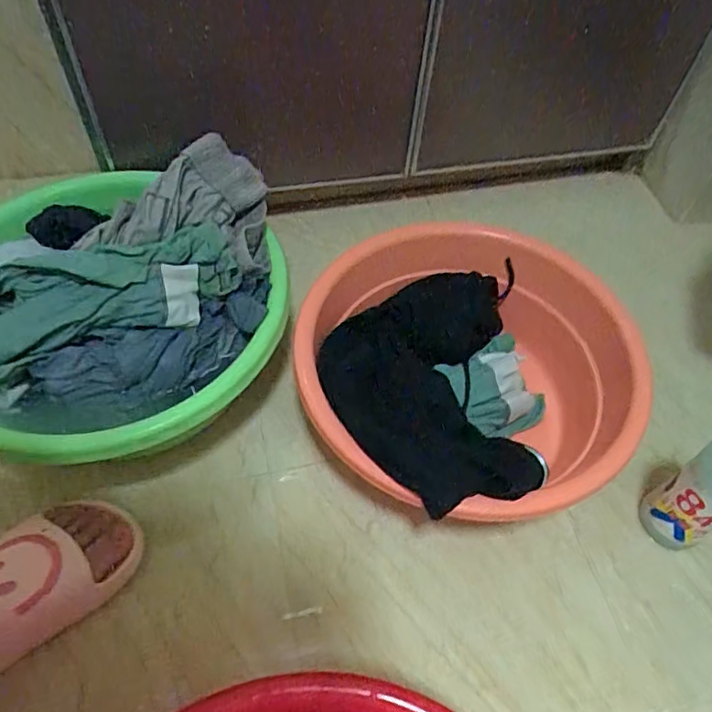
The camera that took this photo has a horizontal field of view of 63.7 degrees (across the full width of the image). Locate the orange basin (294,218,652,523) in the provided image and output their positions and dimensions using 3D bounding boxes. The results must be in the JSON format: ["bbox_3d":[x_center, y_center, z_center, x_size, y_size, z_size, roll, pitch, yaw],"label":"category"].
[{"bbox_3d":[0.112,0.028,0.619,0.335,0.137,0.333,2,56,-3],"label":"orange basin"}]

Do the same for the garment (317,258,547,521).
[{"bbox_3d":[0.076,0.041,0.623,0.223,0.099,0.268,-2,56,-5],"label":"garment"}]

